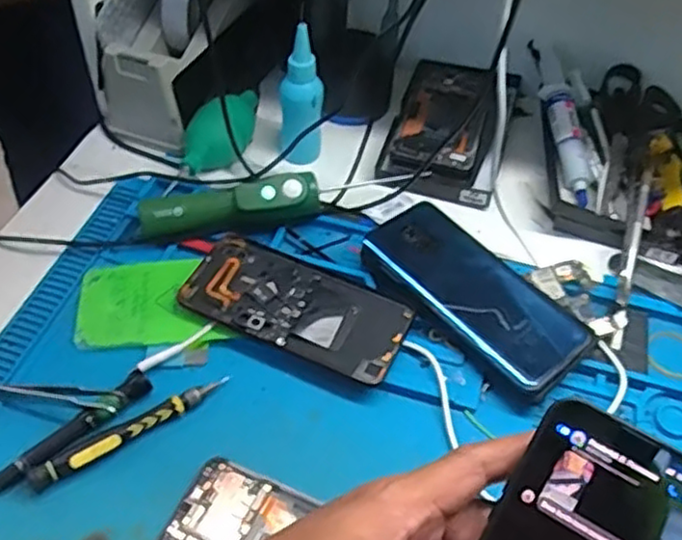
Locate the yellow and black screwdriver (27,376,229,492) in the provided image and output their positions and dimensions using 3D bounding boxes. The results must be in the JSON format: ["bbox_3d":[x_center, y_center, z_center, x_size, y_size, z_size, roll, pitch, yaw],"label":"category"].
[{"bbox_3d":[-0.129,0.097,0.435,0.127,0.011,0.015,-28,57,-24],"label":"yellow and black screwdriver"}]

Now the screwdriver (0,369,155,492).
[{"bbox_3d":[-0.173,0.105,0.427,0.130,0.012,0.017,-36,60,-29],"label":"screwdriver"}]

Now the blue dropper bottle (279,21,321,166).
[{"bbox_3d":[-0.033,-0.136,0.571,0.032,0.118,0.030,1,50,-2],"label":"blue dropper bottle"}]

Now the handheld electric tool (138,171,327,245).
[{"bbox_3d":[-0.083,-0.047,0.536,0.138,0.041,0.028,-7,51,-9],"label":"handheld electric tool"}]

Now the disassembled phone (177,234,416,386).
[{"bbox_3d":[-0.031,0.025,0.498,0.155,0.012,0.073,20,52,13],"label":"disassembled phone"}]

